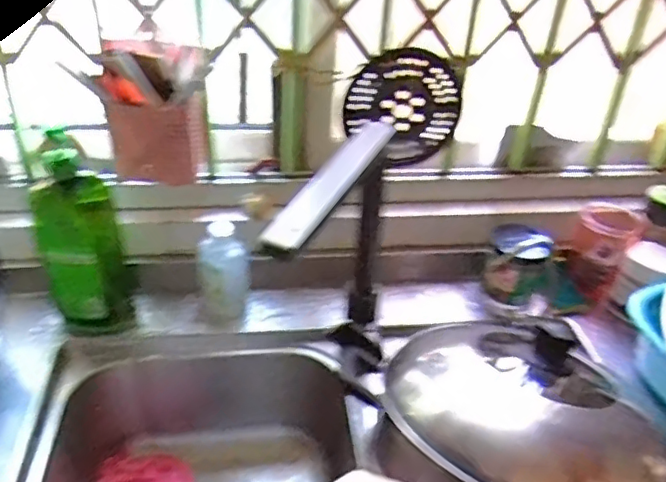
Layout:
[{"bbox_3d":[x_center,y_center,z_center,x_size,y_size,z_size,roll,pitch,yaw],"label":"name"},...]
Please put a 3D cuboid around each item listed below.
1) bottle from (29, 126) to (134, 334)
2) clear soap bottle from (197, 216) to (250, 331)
[{"bbox_3d":[-0.319,-0.007,0.774,0.103,0.273,0.077,-8,36,-18],"label":"bottle"},{"bbox_3d":[-0.153,0.042,0.847,0.067,0.151,0.058,-1,35,-9],"label":"clear soap bottle"}]

